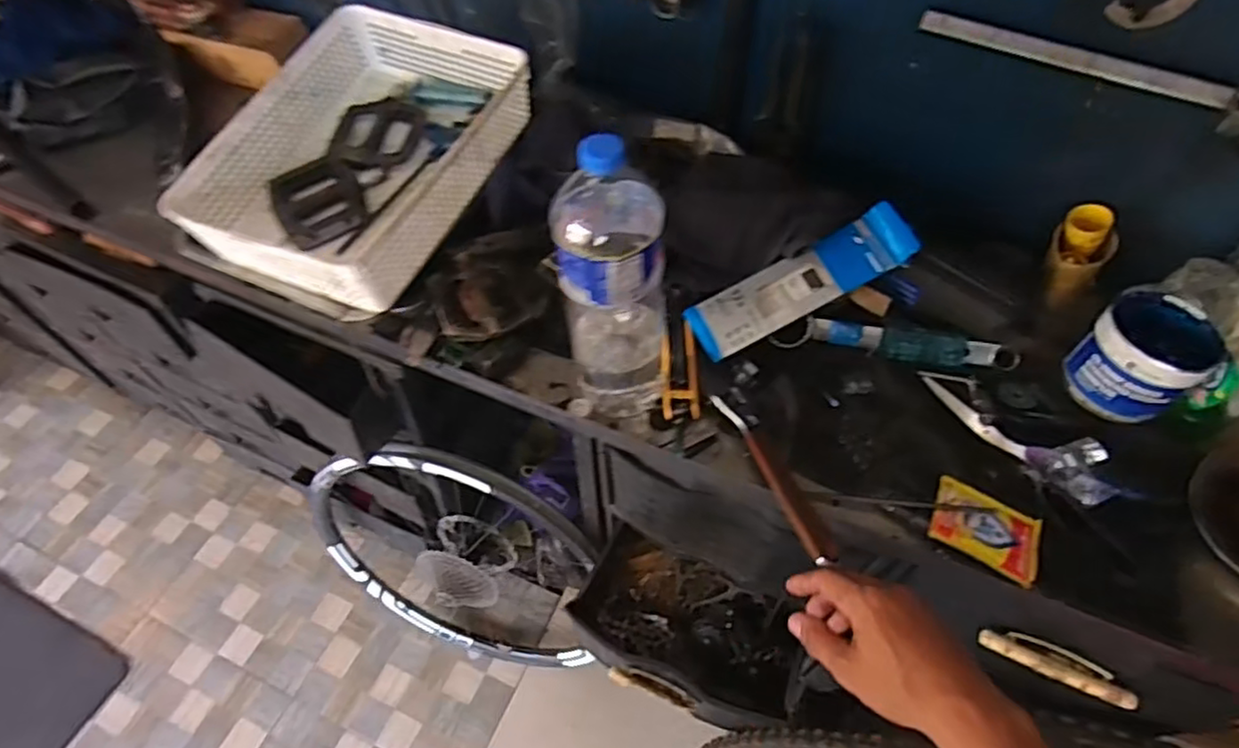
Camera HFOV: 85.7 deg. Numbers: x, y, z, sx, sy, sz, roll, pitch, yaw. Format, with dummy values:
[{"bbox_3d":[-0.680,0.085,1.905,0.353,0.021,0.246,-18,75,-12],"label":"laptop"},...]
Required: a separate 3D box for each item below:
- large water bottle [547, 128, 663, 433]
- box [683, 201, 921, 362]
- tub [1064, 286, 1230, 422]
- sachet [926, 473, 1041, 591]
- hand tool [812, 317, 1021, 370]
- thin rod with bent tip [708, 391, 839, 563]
[{"bbox_3d":[-0.002,-0.081,0.599,0.098,0.299,0.118,5,54,2],"label":"large water bottle"},{"bbox_3d":[0.191,-0.097,0.708,0.244,0.029,0.064,-28,58,1],"label":"box"},{"bbox_3d":[0.526,-0.017,0.672,0.108,0.085,0.101,0,55,0],"label":"tub"},{"bbox_3d":[0.333,0.138,0.605,0.091,0.010,0.082,27,46,13],"label":"sachet"},{"bbox_3d":[0.316,-0.034,0.721,0.206,0.029,0.034,8,56,6],"label":"hand tool"},{"bbox_3d":[0.143,0.092,0.624,0.027,0.014,0.191,-19,53,-15],"label":"thin rod with bent tip"}]

